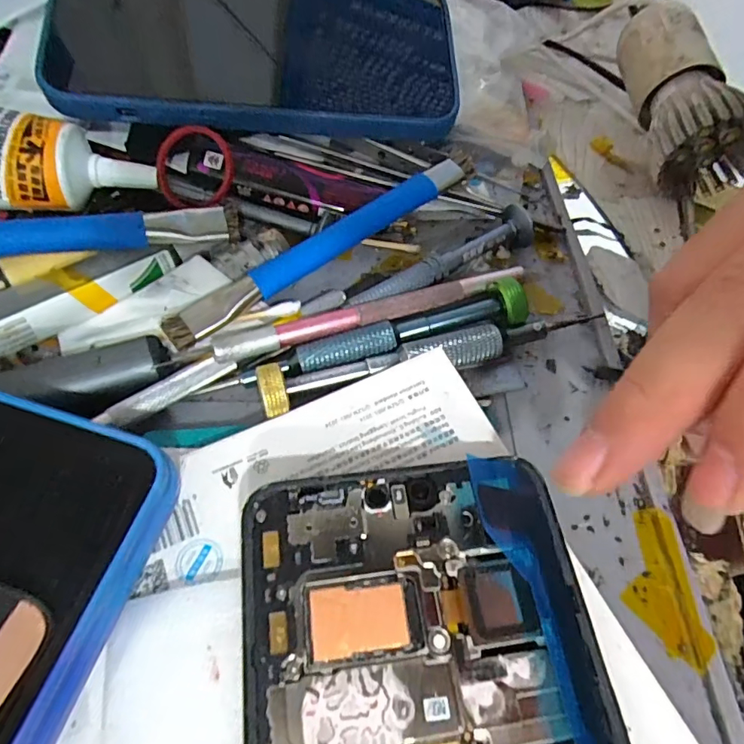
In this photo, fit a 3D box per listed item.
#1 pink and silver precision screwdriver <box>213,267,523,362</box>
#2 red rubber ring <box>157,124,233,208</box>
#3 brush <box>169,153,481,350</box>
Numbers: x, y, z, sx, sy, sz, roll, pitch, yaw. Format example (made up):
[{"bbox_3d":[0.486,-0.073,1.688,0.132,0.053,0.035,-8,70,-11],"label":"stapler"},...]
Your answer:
[{"bbox_3d":[0.003,-0.023,0.175,0.113,0.007,0.008,-19,60,-14],"label":"pink and silver precision screwdriver"},{"bbox_3d":[-0.067,-0.077,0.191,0.028,0.029,0.004,1,26,-3],"label":"red rubber ring"},{"bbox_3d":[-0.014,-0.049,0.187,0.134,0.005,0.014,-35,82,-18],"label":"brush"}]

